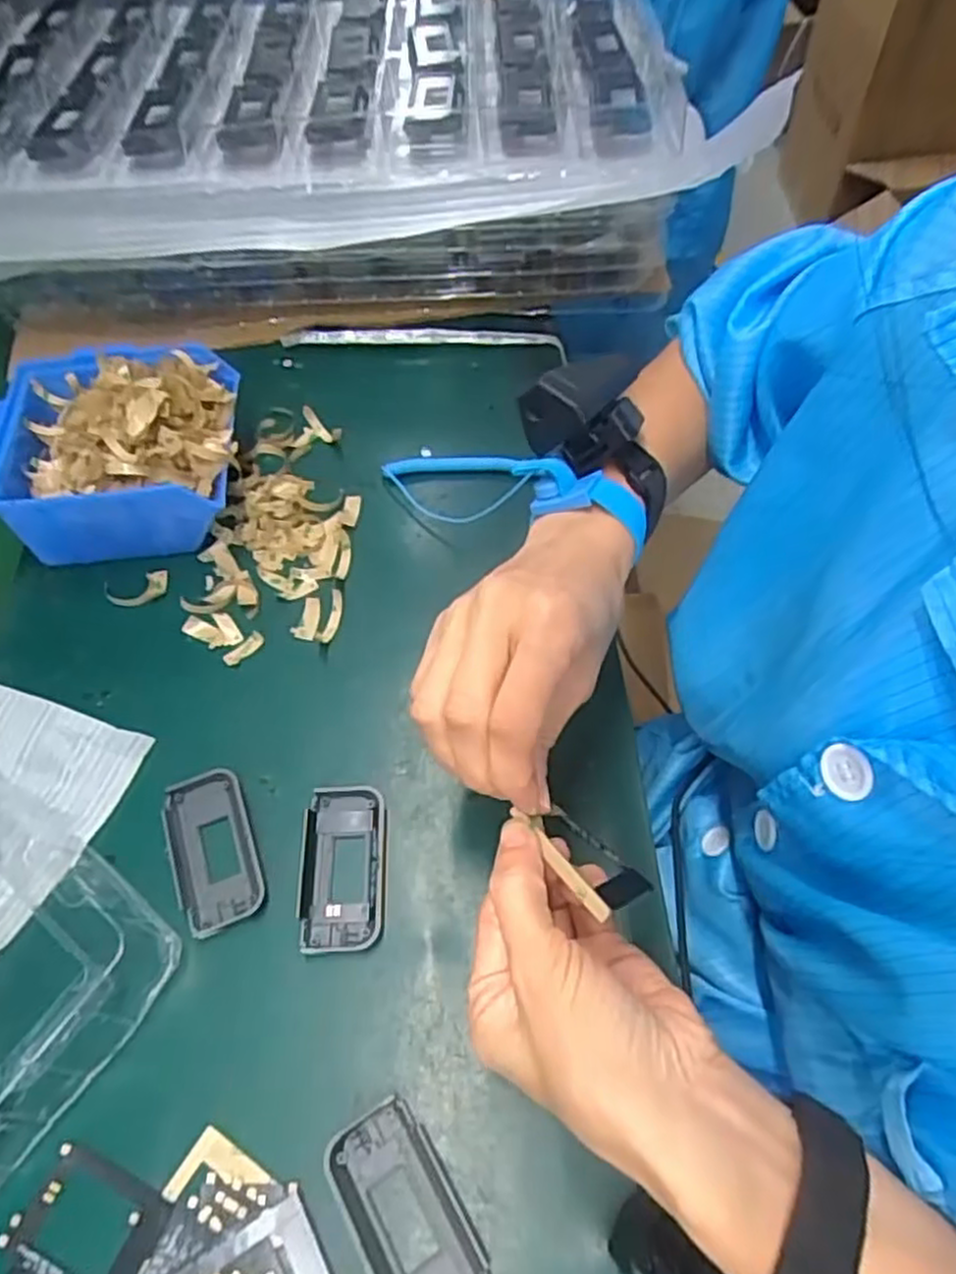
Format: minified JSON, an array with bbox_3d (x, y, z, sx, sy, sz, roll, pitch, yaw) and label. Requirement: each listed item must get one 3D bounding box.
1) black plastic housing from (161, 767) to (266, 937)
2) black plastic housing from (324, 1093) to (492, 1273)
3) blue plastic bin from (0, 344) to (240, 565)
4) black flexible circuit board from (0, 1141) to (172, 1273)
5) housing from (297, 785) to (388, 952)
[{"bbox_3d":[-0.128,0.102,0.362,0.039,0.006,0.077,-20,58,-9],"label":"black plastic housing"},{"bbox_3d":[-0.028,0.221,0.284,0.040,0.009,0.076,-29,60,-14],"label":"black plastic housing"},{"bbox_3d":[-0.218,-0.113,0.466,0.137,0.069,0.127,-7,57,-1],"label":"blue plastic bin"},{"bbox_3d":[-0.151,0.226,0.288,0.057,0.004,0.039,18,60,15],"label":"black flexible circuit board"},{"bbox_3d":[-0.063,0.108,0.356,0.040,0.010,0.075,-3,57,2],"label":"housing"}]

